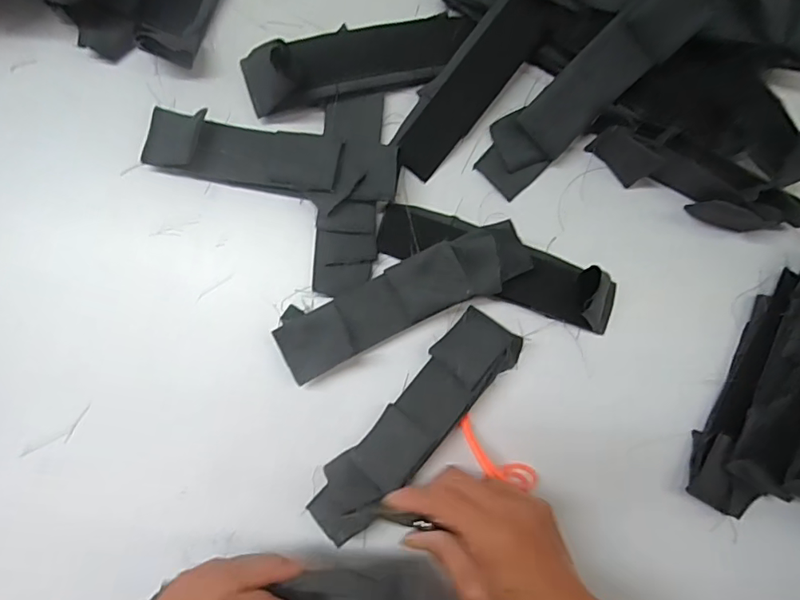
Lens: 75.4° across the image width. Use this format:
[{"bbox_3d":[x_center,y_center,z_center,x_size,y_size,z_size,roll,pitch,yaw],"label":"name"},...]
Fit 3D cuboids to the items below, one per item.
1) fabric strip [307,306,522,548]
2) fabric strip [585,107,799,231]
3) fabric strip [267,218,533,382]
[{"bbox_3d":[0.011,0.092,0.383,0.053,0.036,0.195,43,84,2],"label":"fabric strip"},{"bbox_3d":[0.237,-0.094,0.412,0.183,0.046,0.037,29,84,0],"label":"fabric strip"},{"bbox_3d":[0.001,-0.001,0.393,0.189,0.040,0.050,-25,86,-5],"label":"fabric strip"}]

